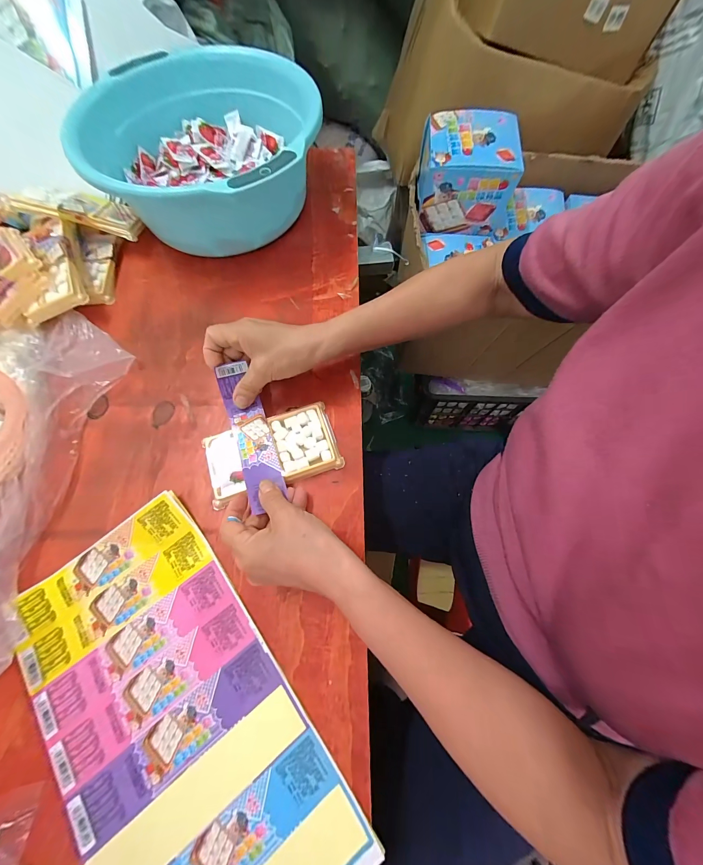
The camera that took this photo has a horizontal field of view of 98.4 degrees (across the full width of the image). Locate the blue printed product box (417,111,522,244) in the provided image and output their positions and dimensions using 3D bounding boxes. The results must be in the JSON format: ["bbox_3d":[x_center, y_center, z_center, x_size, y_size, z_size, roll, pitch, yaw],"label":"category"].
[{"bbox_3d":[0.225,-0.510,0.608,0.167,0.144,0.139,5,69,2],"label":"blue printed product box"}]

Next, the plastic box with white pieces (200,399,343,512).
[{"bbox_3d":[-0.085,0.019,0.325,0.134,0.011,0.077,-18,70,-7],"label":"plastic box with white pieces"}]

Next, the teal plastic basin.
[{"bbox_3d":[-0.189,-0.366,0.416,0.266,0.116,0.284,0,69,0],"label":"teal plastic basin"}]

